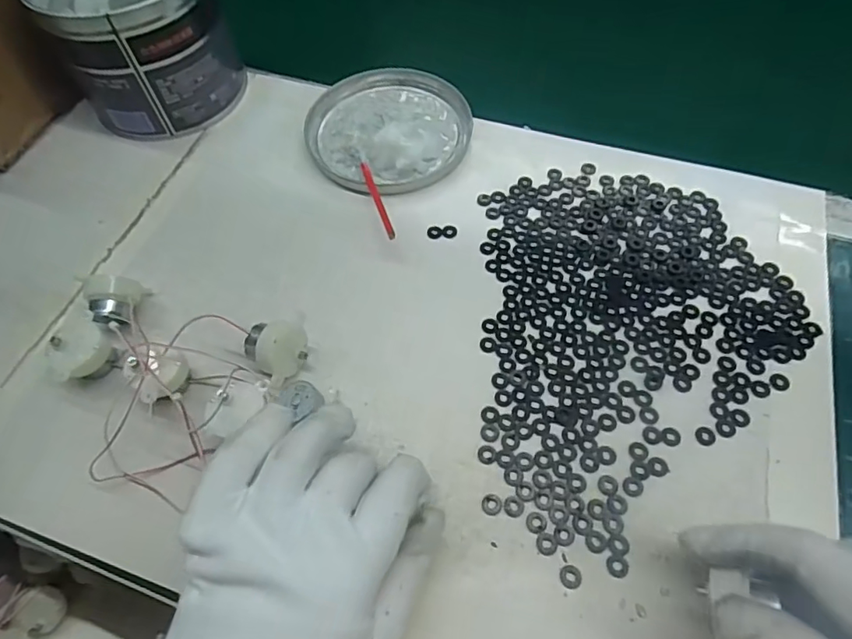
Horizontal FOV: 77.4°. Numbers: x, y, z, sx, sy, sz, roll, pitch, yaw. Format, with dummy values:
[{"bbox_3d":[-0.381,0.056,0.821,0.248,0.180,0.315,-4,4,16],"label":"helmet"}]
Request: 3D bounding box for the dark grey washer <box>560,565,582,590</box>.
[{"bbox_3d":[0.072,0.127,0.262,0.011,0.004,0.010,-1,60,2],"label":"dark grey washer"}]

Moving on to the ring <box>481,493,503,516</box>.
[{"bbox_3d":[0.035,0.098,0.282,0.010,0.004,0.011,-1,60,2],"label":"ring"}]

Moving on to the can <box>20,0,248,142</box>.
[{"bbox_3d":[-0.227,-0.228,0.425,0.119,0.107,0.133,-37,65,-17],"label":"can"}]

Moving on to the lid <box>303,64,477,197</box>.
[{"bbox_3d":[-0.032,-0.160,0.427,0.127,0.019,0.135,-1,60,2],"label":"lid"}]

